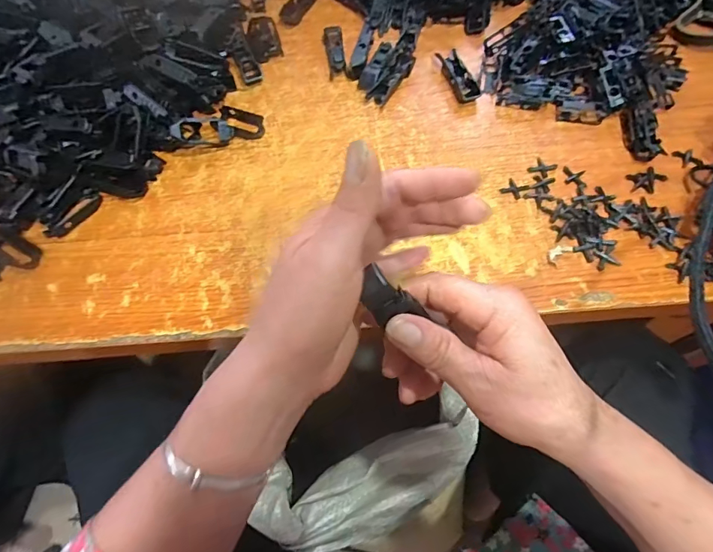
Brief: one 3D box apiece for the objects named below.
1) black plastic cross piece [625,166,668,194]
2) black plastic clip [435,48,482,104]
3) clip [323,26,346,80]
[{"bbox_3d":[0.240,-0.079,0.367,0.032,0.004,0.022,-18,65,-7],"label":"black plastic cross piece"},{"bbox_3d":[0.095,-0.189,0.419,0.019,0.014,0.062,-16,65,-7],"label":"black plastic clip"},{"bbox_3d":[-0.021,-0.221,0.438,0.019,0.015,0.059,-6,64,-2],"label":"clip"}]

